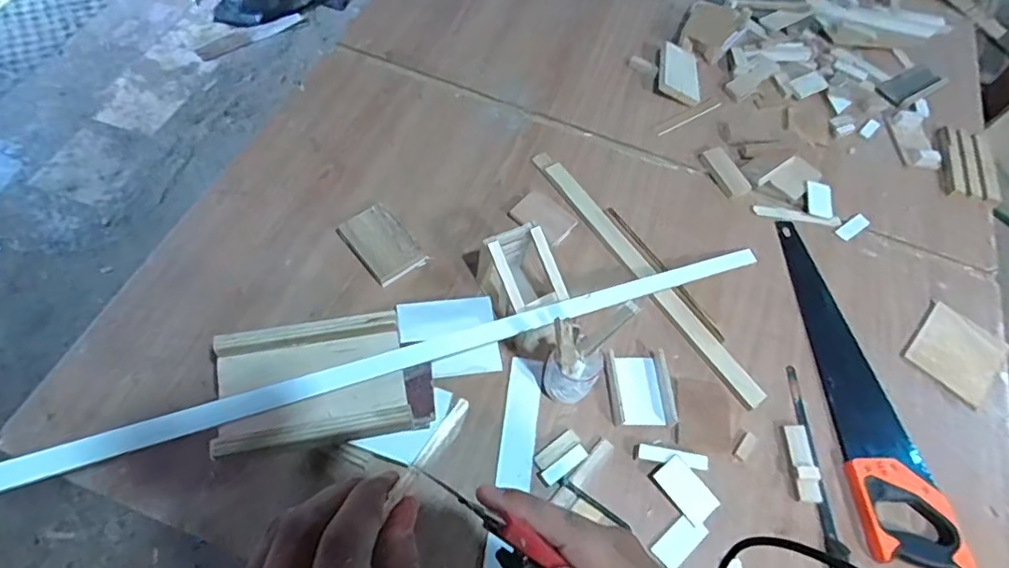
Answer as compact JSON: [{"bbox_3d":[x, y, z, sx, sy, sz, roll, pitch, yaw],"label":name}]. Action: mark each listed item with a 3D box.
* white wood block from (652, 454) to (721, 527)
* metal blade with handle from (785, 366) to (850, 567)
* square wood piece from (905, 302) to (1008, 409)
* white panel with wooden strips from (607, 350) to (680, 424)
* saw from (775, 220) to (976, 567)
[{"bbox_3d":[0.224,0.252,0.702,0.043,0.015,0.076,-34,67,-21],"label":"white wood block"},{"bbox_3d":[0.405,0.253,0.733,0.030,0.018,0.313,6,60,-5],"label":"metal blade with handle"},{"bbox_3d":[0.679,0.099,0.854,0.114,0.008,0.135,42,64,15],"label":"square wood piece"},{"bbox_3d":[0.182,0.137,0.764,0.082,0.024,0.096,0,61,-8],"label":"white panel with wooden strips"},{"bbox_3d":[0.501,0.125,0.814,0.118,0.024,0.506,3,60,-6],"label":"saw"}]

